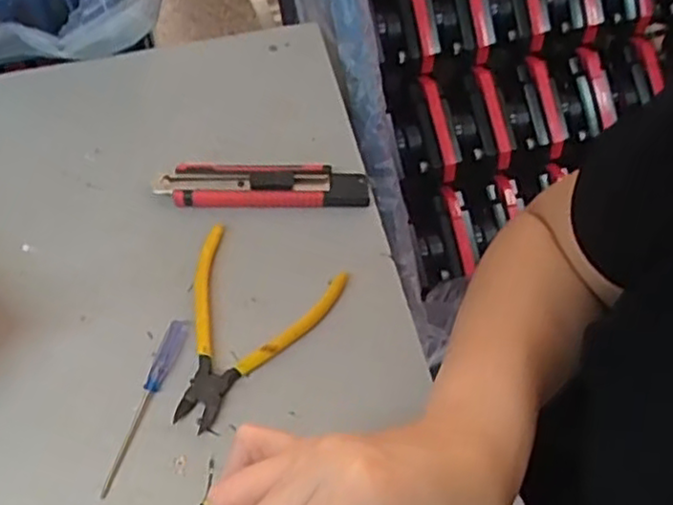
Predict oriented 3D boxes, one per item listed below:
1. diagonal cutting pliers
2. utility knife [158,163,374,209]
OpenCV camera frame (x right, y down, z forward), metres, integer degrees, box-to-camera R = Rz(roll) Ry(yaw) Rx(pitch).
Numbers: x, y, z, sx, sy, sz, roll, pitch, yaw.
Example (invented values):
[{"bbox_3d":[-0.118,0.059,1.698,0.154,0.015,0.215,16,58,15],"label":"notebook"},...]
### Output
[{"bbox_3d":[-0.072,0.054,0.495,0.106,0.009,0.140,24,63,12],"label":"diagonal cutting pliers"},{"bbox_3d":[-0.056,-0.055,0.549,0.161,0.021,0.033,0,61,-2],"label":"utility knife"}]

